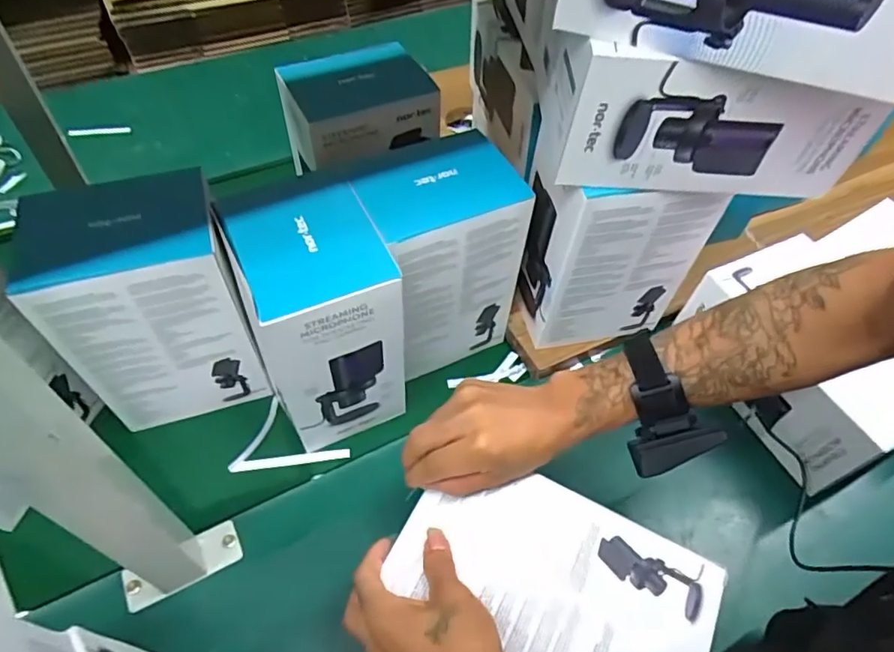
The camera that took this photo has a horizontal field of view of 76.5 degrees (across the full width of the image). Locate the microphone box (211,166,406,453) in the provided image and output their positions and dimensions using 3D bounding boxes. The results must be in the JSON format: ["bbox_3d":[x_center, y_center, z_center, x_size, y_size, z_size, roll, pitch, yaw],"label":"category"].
[{"bbox_3d":[-0.119,0.002,0.544,0.120,0.230,0.124,-21,57,-18],"label":"microphone box"}]

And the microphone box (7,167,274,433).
[{"bbox_3d":[-0.273,-0.016,0.543,0.145,0.220,0.109,-14,55,-13],"label":"microphone box"}]

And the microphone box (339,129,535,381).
[{"bbox_3d":[-0.012,-0.065,0.599,0.143,0.220,0.110,-24,58,-20],"label":"microphone box"}]

